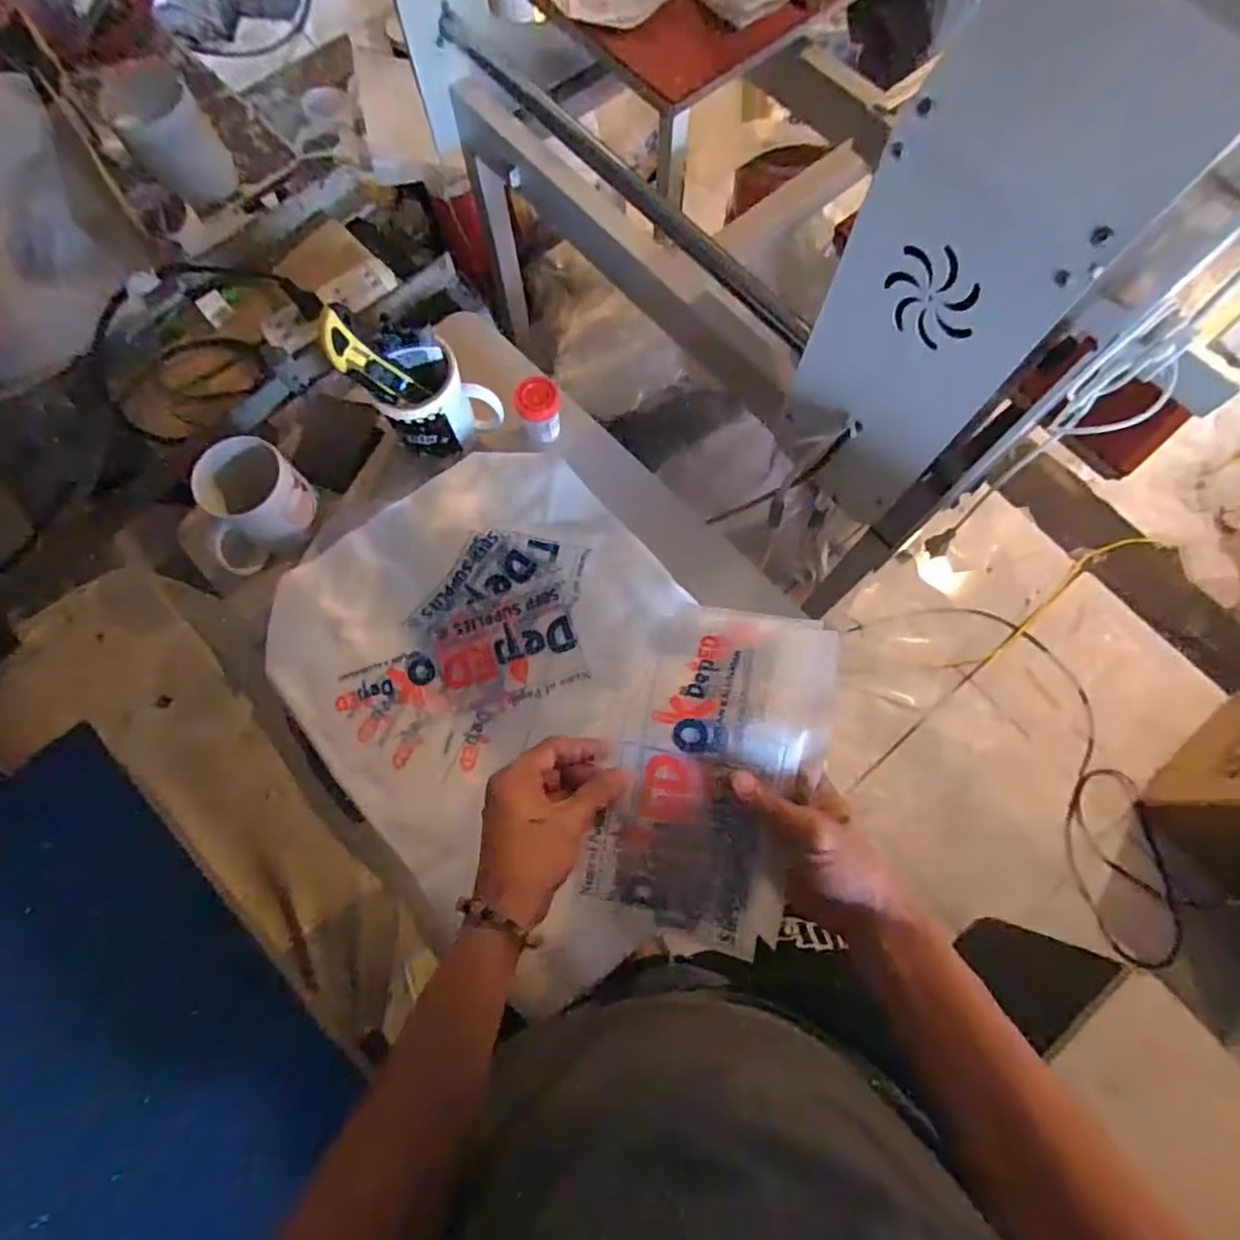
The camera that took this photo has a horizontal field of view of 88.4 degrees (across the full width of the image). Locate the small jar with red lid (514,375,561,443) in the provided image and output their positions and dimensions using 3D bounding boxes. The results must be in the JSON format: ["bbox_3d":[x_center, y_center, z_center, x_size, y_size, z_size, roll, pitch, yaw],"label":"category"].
[{"bbox_3d":[-0.079,-0.203,0.632,0.045,0.061,0.045,0,74,0],"label":"small jar with red lid"}]

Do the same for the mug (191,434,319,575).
[{"bbox_3d":[-0.344,-0.103,0.599,0.085,0.081,0.112,33,77,9],"label":"mug"}]

